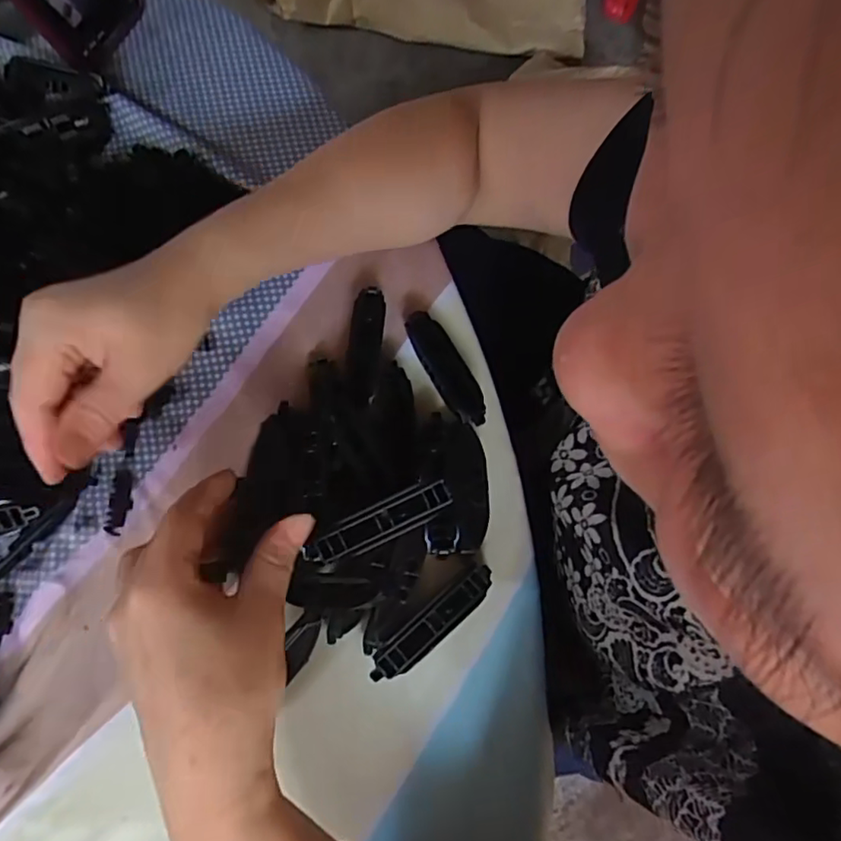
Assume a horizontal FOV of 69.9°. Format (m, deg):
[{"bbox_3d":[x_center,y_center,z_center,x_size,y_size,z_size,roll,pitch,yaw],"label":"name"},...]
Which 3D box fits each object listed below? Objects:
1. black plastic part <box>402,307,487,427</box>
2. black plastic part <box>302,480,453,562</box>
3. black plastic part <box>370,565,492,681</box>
[{"bbox_3d":[0.016,-0.032,0.363,0.023,0.014,0.079,-25,77,-8],"label":"black plastic part"},{"bbox_3d":[-0.022,0.052,0.303,0.076,0.012,0.018,-23,76,-8],"label":"black plastic part"},{"bbox_3d":[0.008,0.110,0.325,0.080,0.010,0.019,-38,79,-11],"label":"black plastic part"}]

